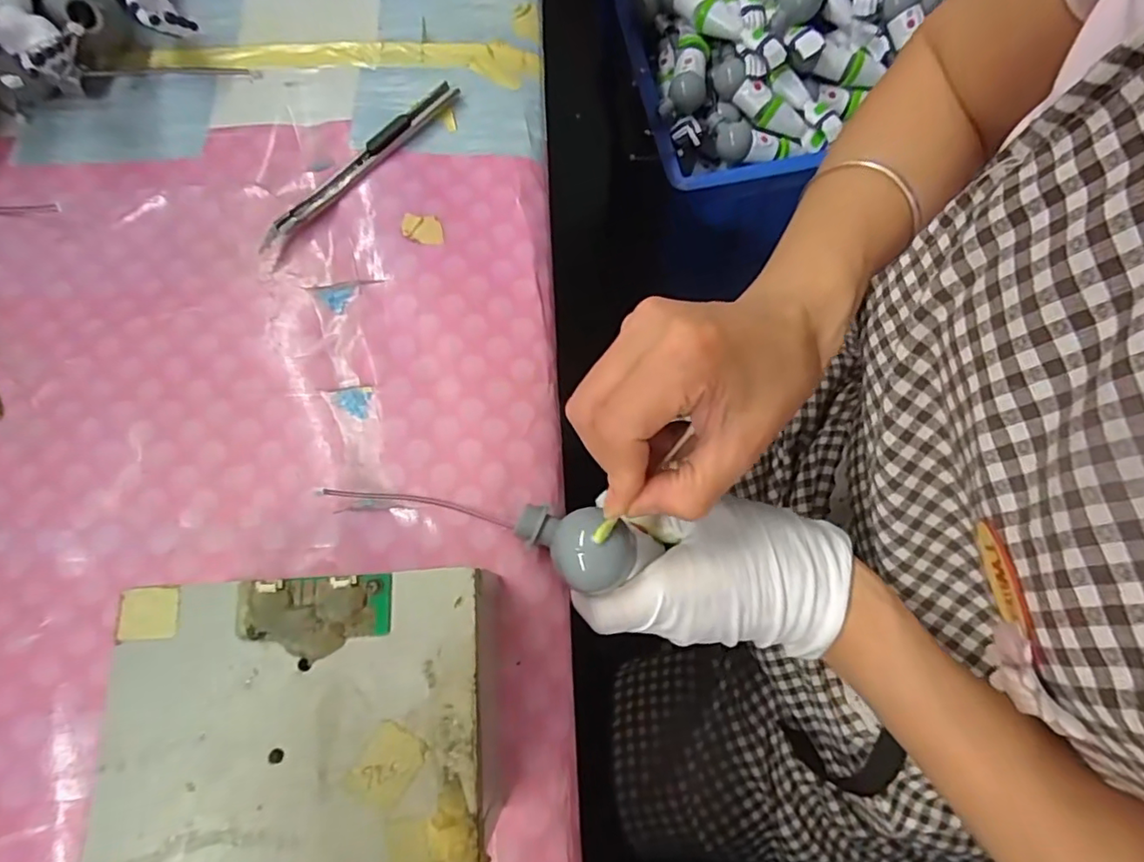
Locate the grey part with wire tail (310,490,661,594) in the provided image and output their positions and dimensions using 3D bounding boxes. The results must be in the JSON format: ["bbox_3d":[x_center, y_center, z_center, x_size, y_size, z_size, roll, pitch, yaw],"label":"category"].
[{"bbox_3d":[-0.034,0.042,0.262,0.142,0.041,0.032,13,75,5],"label":"grey part with wire tail"}]

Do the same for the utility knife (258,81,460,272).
[{"bbox_3d":[-0.113,-0.142,0.312,0.017,0.009,0.139,37,78,11],"label":"utility knife"}]

